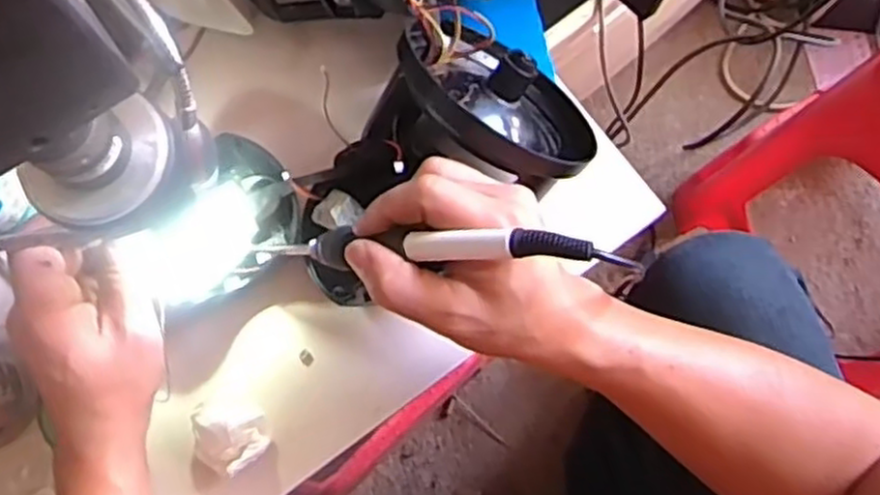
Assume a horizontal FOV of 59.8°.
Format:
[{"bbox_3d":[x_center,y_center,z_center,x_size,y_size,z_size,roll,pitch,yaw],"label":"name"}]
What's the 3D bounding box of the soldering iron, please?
[{"bbox_3d":[-0.009,0.001,0.361,0.201,0.017,0.017,0,74,31],"label":"soldering iron"}]

